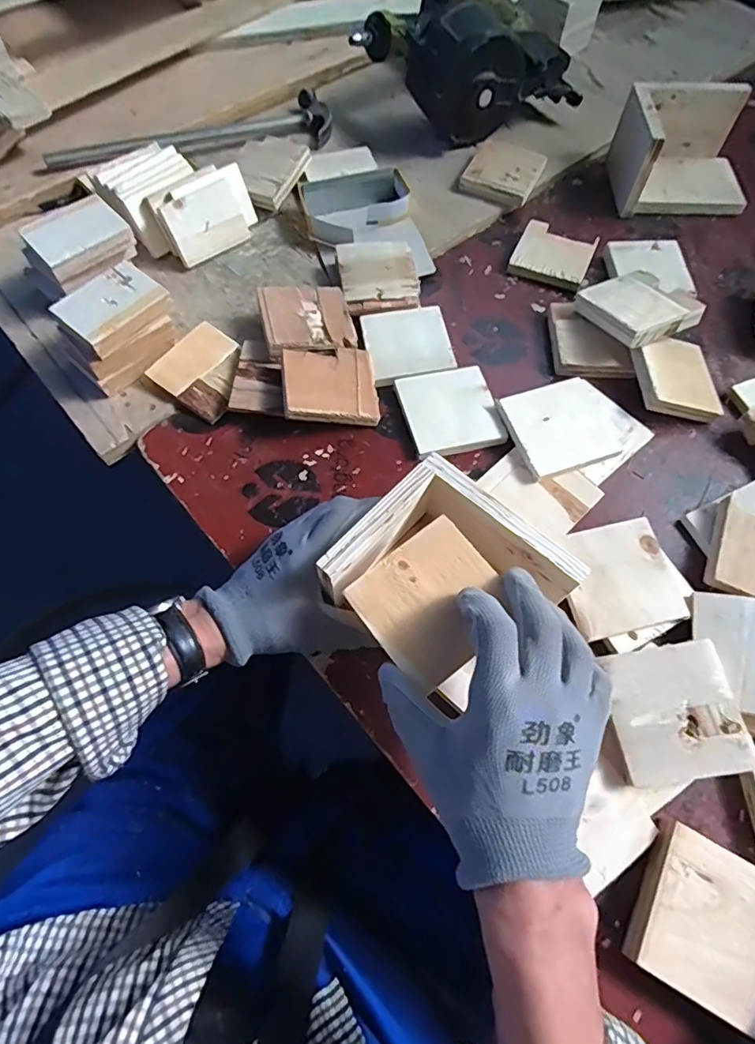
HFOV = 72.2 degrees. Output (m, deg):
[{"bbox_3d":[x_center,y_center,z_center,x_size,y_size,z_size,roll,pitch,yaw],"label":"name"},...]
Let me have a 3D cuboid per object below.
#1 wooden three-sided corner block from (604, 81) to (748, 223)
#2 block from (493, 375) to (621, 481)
[{"bbox_3d":[0.388,-0.467,0.648,0.155,0.080,0.126,3,66,-1],"label":"wooden three-sided corner block"},{"bbox_3d":[0.175,-0.091,0.500,0.095,0.015,0.093,-16,69,-10],"label":"block"}]

